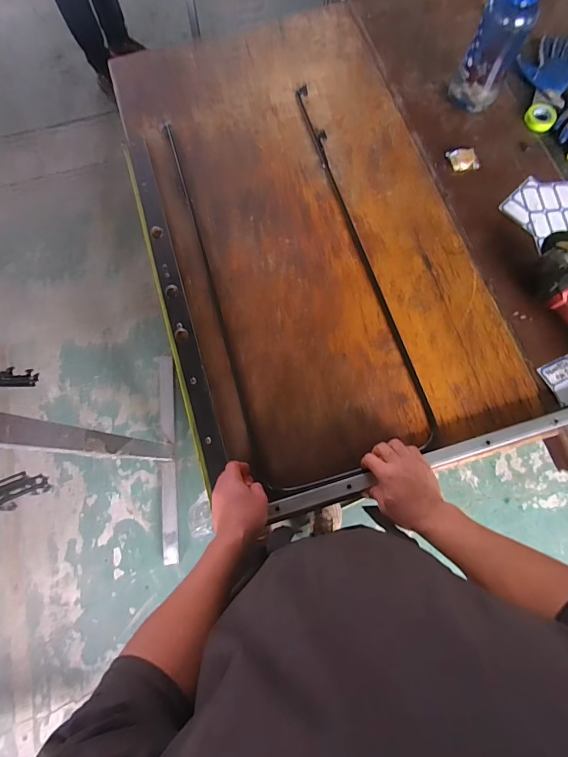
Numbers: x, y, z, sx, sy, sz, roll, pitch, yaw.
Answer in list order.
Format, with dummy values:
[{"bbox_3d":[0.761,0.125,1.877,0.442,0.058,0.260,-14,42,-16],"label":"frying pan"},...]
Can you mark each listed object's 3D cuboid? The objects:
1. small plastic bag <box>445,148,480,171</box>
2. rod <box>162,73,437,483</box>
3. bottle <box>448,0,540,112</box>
[{"bbox_3d":[0.406,-0.497,0.829,0.058,0.013,0.067,-7,75,-1],"label":"small plastic bag"},{"bbox_3d":[0.010,-0.249,0.787,0.353,0.022,0.911,-16,74,-5],"label":"rod"},{"bbox_3d":[0.450,-0.720,0.764,0.104,0.254,0.077,19,76,6],"label":"bottle"}]

